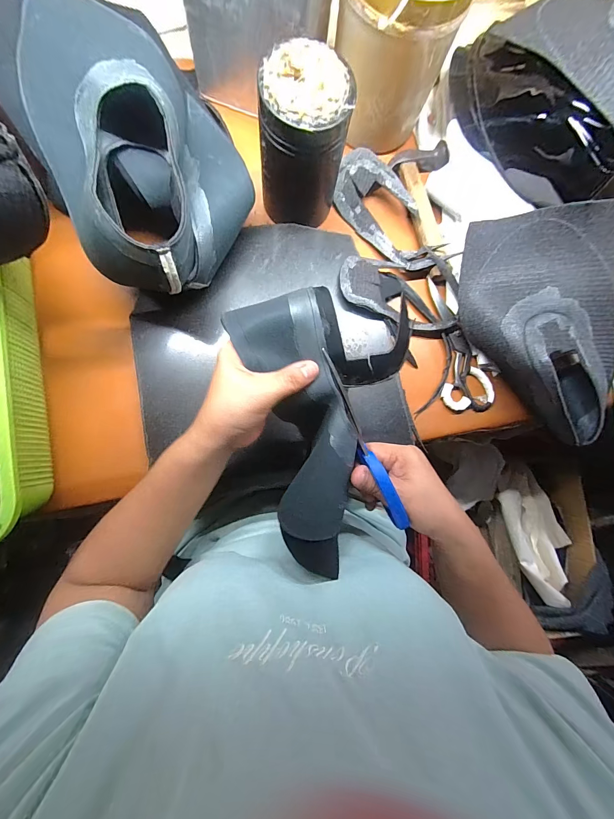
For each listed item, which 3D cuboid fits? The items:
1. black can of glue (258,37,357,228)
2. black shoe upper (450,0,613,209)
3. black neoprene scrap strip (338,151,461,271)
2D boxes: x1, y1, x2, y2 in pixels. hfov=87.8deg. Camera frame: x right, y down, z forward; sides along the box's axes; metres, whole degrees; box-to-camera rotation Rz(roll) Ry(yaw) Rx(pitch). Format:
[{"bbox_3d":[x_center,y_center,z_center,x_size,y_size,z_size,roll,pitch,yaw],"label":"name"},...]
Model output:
[{"bbox_3d":[-0.004,-0.293,0.357,0.088,0.134,0.086,1,83,-4],"label":"black can of glue"},{"bbox_3d":[0.277,-0.328,0.324,0.117,0.125,0.274,-31,87,-7],"label":"black shoe upper"},{"bbox_3d":[0.112,-0.264,0.433,0.083,0.029,0.192,-42,88,-8],"label":"black neoprene scrap strip"}]

